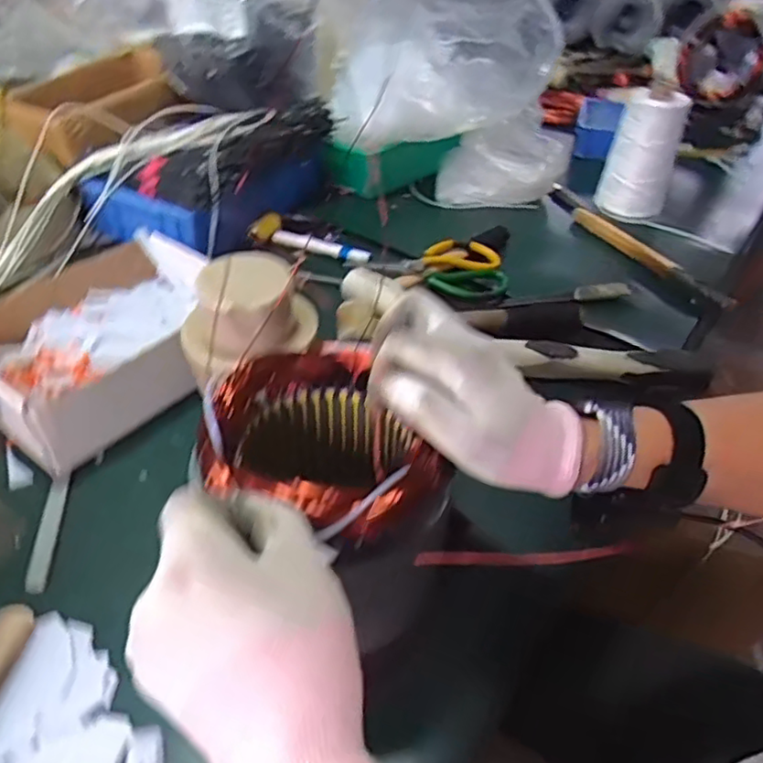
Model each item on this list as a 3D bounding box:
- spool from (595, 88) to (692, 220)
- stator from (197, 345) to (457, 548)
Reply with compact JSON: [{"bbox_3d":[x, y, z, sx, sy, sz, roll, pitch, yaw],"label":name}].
[{"bbox_3d":[0.360,-0.312,0.867,0.091,0.158,0.091,17,45,16],"label":"spool"},{"bbox_3d":[-0.039,0.049,0.380,0.122,0.071,0.139,-21,48,-24],"label":"stator"}]

